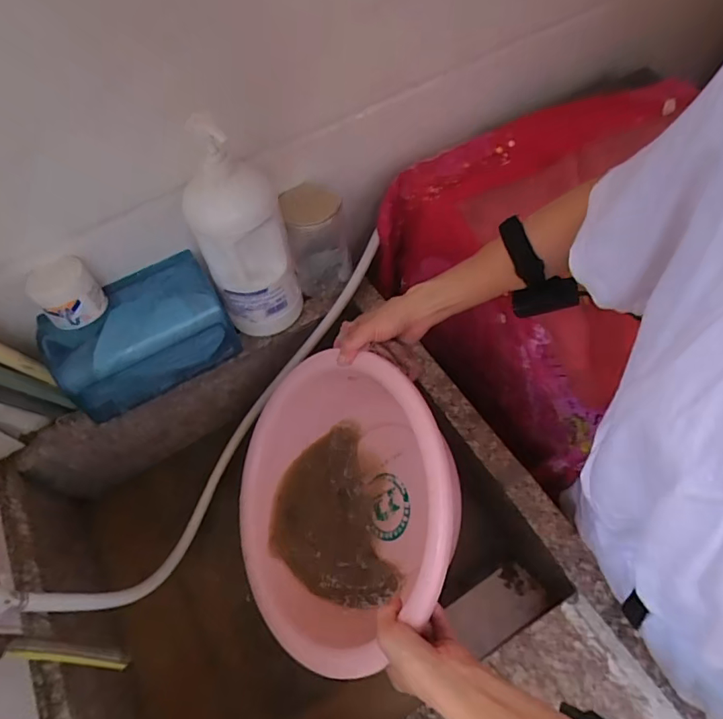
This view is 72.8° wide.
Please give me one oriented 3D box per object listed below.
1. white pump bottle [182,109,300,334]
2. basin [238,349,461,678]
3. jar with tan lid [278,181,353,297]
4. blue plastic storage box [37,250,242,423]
[{"bbox_3d":[-0.150,-0.153,0.620,0.107,0.281,0.083,-18,59,-7],"label":"white pump bottle"},{"bbox_3d":[-0.014,0.172,0.603,0.336,0.119,0.340,-16,66,40],"label":"basin"},{"bbox_3d":[-0.062,-0.169,0.715,0.081,0.145,0.079,-2,58,3],"label":"jar with tan lid"},{"bbox_3d":[-0.291,-0.034,0.651,0.214,0.113,0.119,-31,61,-14],"label":"blue plastic storage box"}]

